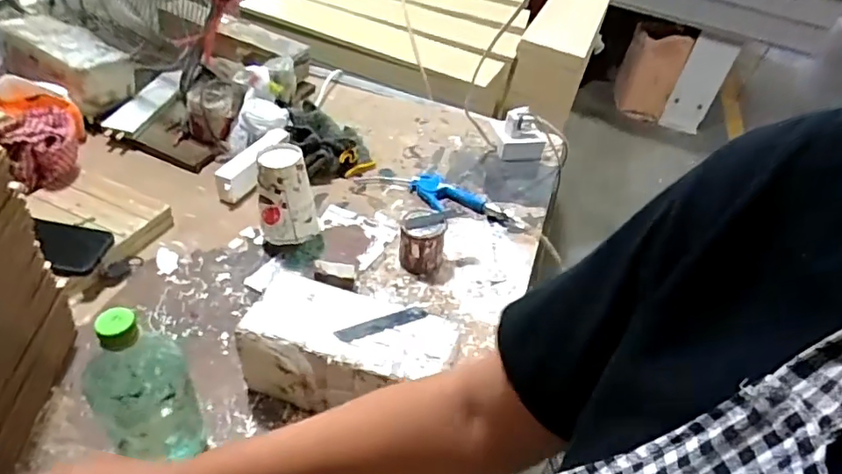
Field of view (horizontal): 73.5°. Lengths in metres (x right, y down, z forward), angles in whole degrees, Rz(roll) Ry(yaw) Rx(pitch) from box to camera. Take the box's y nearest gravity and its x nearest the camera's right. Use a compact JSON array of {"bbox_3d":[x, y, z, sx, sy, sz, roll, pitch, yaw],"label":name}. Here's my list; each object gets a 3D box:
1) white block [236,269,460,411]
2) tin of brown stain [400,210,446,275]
[{"bbox_3d":[-0.080,0.131,0.622,0.220,0.110,0.106,14,39,10],"label":"white block"},{"bbox_3d":[0.001,0.009,0.823,0.061,0.081,0.058,7,40,-6],"label":"tin of brown stain"}]

